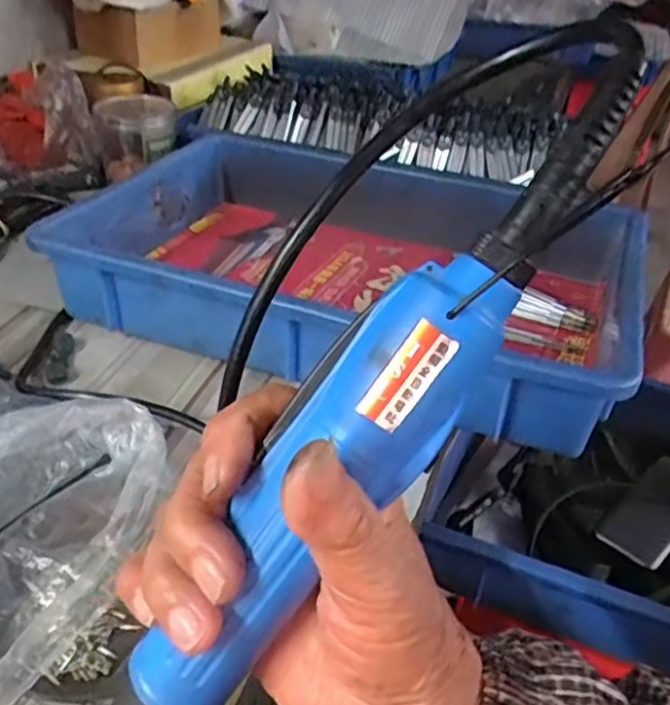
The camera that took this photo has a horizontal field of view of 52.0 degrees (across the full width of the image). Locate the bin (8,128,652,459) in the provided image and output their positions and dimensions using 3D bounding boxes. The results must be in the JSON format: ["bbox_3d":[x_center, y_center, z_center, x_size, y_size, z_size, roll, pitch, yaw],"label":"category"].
[{"bbox_3d":[0.022,-0.079,0.595,0.438,0.092,0.321,14,36,17],"label":"bin"}]

